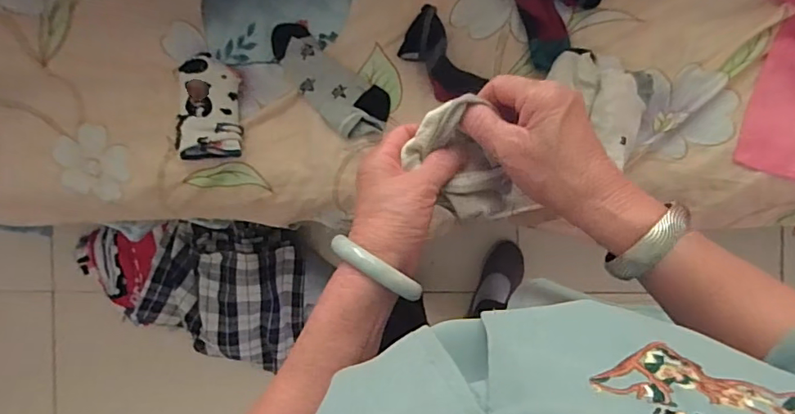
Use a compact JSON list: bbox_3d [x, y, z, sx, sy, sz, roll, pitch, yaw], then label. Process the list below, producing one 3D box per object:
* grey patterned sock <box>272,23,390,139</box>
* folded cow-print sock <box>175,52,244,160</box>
[{"bbox_3d":[-0.099,-0.172,0.713,0.202,0.026,0.078,39,94,4],"label":"grey patterned sock"},{"bbox_3d":[-0.262,-0.140,0.718,0.085,0.040,0.144,-4,90,5],"label":"folded cow-print sock"}]

